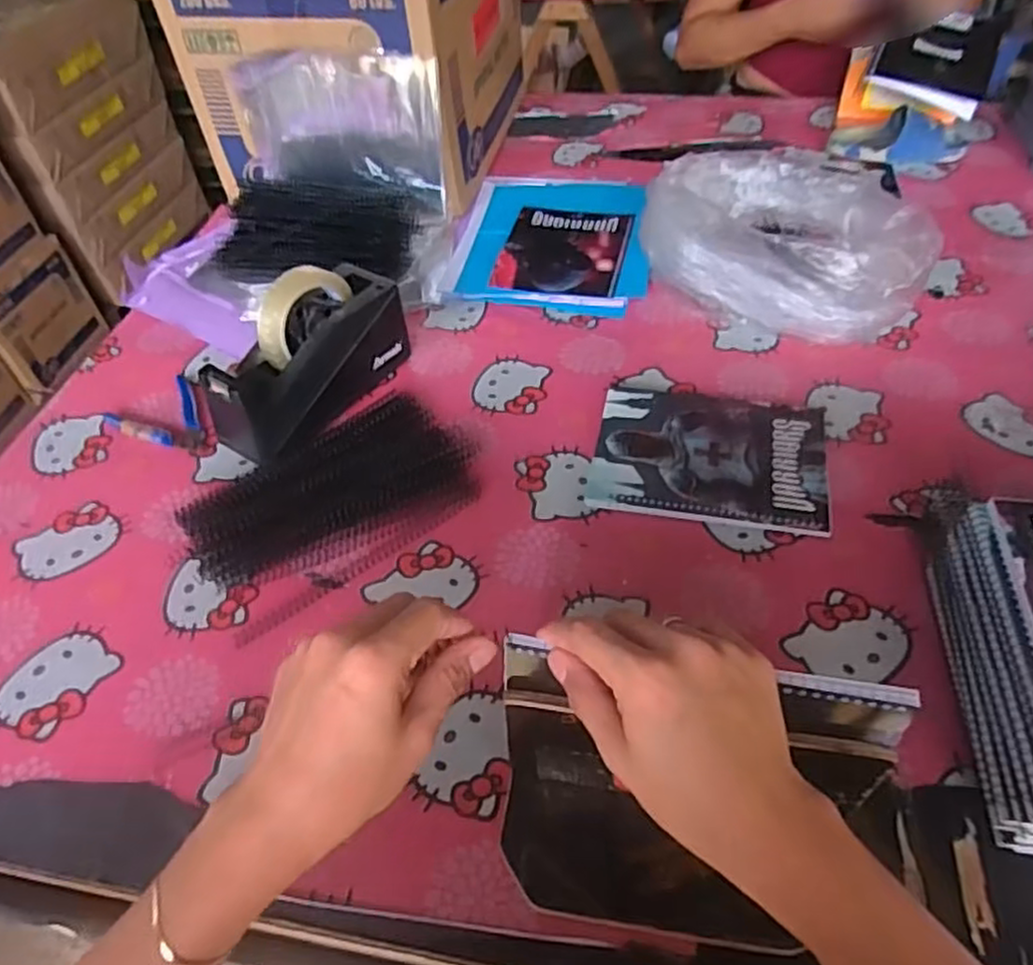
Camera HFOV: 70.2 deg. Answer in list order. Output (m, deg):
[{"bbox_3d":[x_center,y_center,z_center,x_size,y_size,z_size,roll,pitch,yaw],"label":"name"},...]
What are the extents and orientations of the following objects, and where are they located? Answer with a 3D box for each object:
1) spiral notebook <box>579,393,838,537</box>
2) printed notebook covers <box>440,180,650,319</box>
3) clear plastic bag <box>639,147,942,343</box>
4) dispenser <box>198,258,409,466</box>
[{"bbox_3d":[0.171,-0.025,0.650,0.195,0.013,0.146,8,49,11],"label":"spiral notebook"},{"bbox_3d":[0.047,-0.311,0.910,0.224,0.024,0.302,5,48,8],"label":"printed notebook covers"},{"bbox_3d":[0.275,-0.259,0.792,0.265,0.108,0.251,2,48,6],"label":"clear plastic bag"},{"bbox_3d":[-0.195,-0.122,0.693,0.094,0.118,0.201,26,55,25],"label":"dispenser"}]

